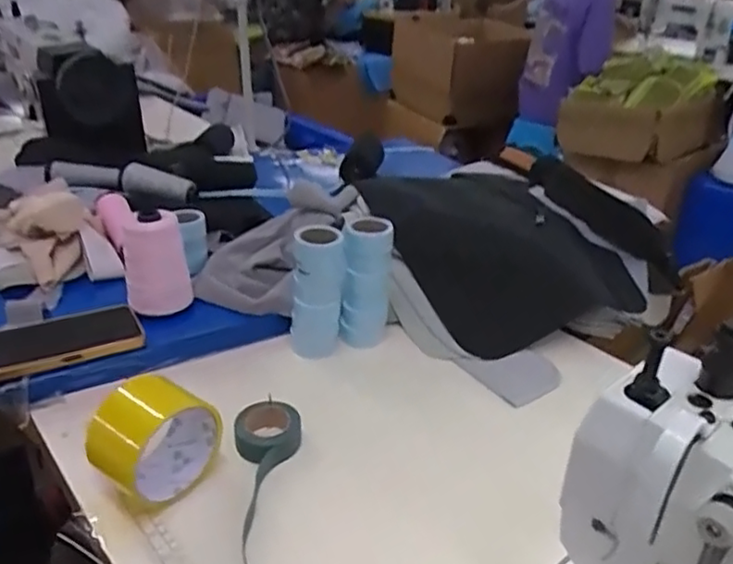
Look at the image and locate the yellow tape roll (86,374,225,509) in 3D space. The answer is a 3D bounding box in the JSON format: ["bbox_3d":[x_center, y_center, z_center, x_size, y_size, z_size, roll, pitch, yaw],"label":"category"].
[{"bbox_3d":[-0.170,0.122,0.505,0.077,0.080,0.080,14,31,22],"label":"yellow tape roll"}]

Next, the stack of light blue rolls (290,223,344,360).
[{"bbox_3d":[-0.053,0.013,0.666,0.055,0.140,0.040,-3,29,-8],"label":"stack of light blue rolls"}]

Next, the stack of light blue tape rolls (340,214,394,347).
[{"bbox_3d":[-0.001,0.005,0.693,0.053,0.145,0.054,2,28,1],"label":"stack of light blue tape rolls"}]

